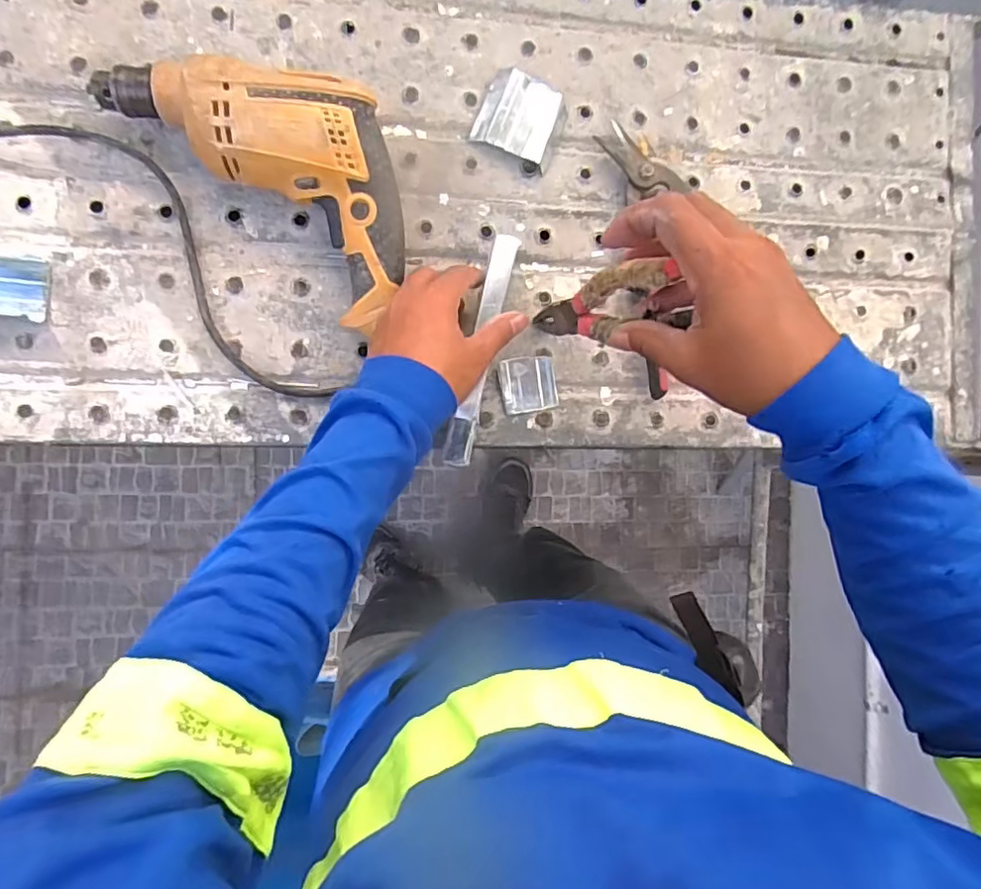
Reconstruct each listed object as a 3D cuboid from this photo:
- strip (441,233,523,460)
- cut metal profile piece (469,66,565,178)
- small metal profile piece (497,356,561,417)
[{"bbox_3d":[-0.007,-0.070,0.440,0.021,0.013,0.174,11,89,-8],"label":"strip"},{"bbox_3d":[0.026,-0.269,0.486,0.066,0.020,0.061,21,87,-8],"label":"cut metal profile piece"},{"bbox_3d":[0.032,-0.050,0.495,0.048,0.004,0.045,-9,91,-8],"label":"small metal profile piece"}]

